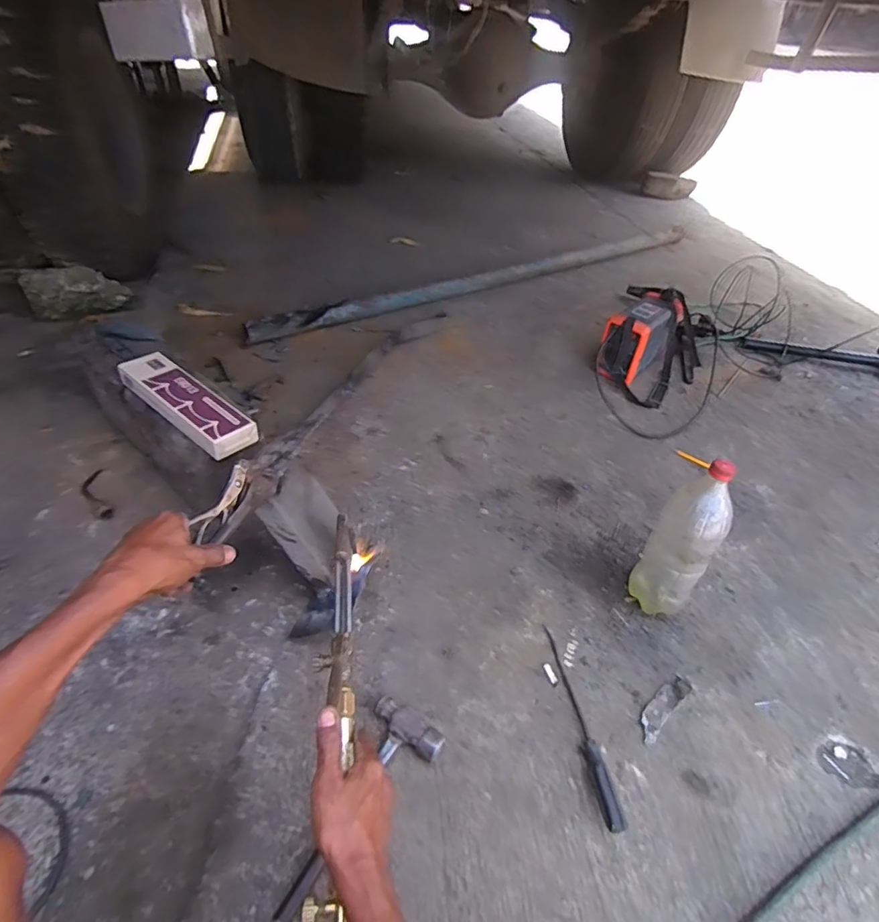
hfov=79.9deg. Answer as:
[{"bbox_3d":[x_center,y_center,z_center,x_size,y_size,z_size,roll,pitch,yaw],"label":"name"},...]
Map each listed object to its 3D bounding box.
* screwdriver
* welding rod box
[{"bbox_3d":[0.206,0.366,0.750,0.028,0.036,0.271,-3,44,-8],"label":"screwdriver"},{"bbox_3d":[-0.441,-0.104,0.912,0.302,0.034,0.093,33,51,27],"label":"welding rod box"}]

